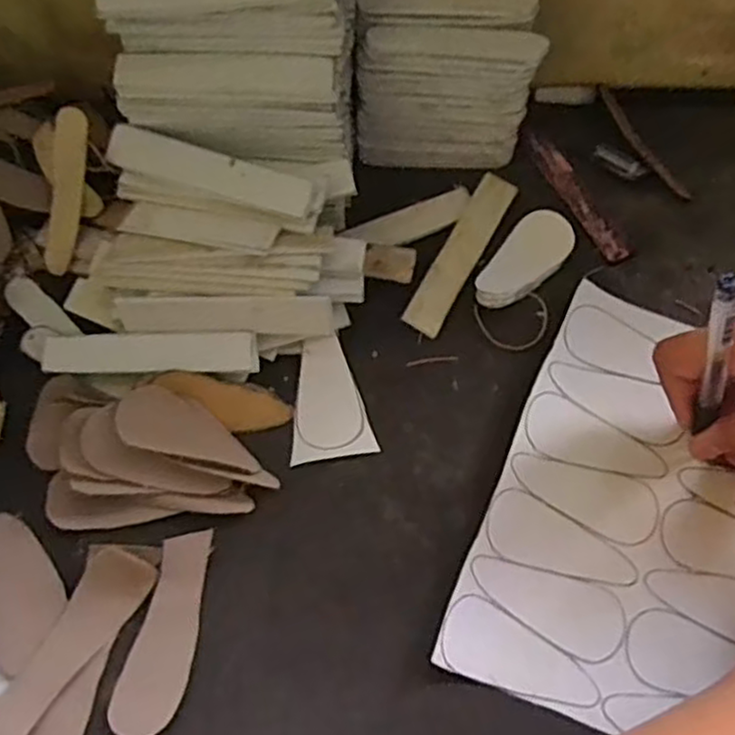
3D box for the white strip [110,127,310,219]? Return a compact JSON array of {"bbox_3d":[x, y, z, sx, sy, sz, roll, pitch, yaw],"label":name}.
[{"bbox_3d":[-0.079,-0.097,0.358,0.103,0.004,0.019,18,98,4],"label":"white strip"}]

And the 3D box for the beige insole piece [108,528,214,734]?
[{"bbox_3d":[-0.087,0.114,0.311,0.028,0.006,0.084,11,66,6],"label":"beige insole piece"}]

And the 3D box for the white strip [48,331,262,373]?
[{"bbox_3d":[-0.109,-0.006,0.360,0.108,0.009,0.020,0,65,1],"label":"white strip"}]

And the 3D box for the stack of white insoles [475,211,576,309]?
[{"bbox_3d":[0.084,-0.058,0.393,0.034,0.009,0.068,38,71,16],"label":"stack of white insoles"}]

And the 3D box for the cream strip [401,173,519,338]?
[{"bbox_3d":[0.053,-0.065,0.400,0.021,0.004,0.107,27,68,12],"label":"cream strip"}]

